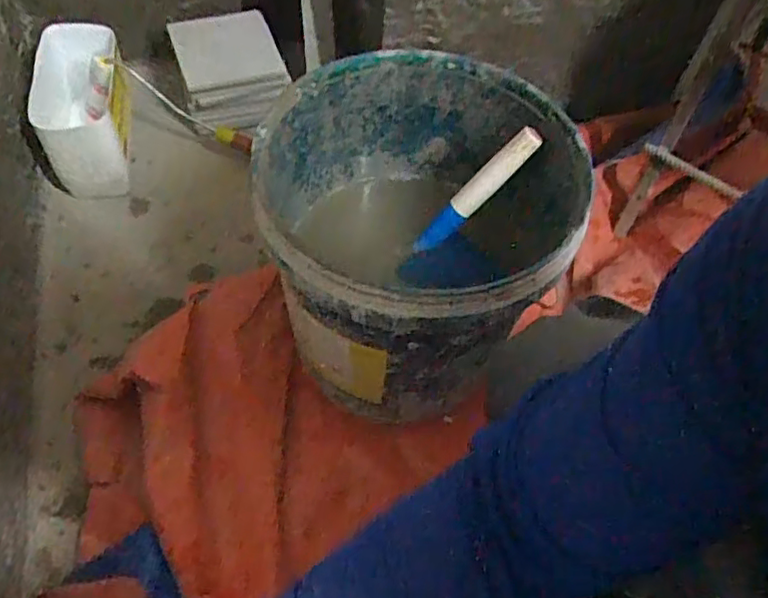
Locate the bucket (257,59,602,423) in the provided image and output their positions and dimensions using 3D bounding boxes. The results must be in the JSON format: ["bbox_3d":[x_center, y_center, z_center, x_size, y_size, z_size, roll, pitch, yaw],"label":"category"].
[{"bbox_3d":[0.036,-0.058,0.668,0.290,0.258,0.302,2,56,-3],"label":"bucket"}]

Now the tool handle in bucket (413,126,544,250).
[{"bbox_3d":[0.099,-0.116,0.681,0.025,0.181,0.024,11,44,-46],"label":"tool handle in bucket"}]

